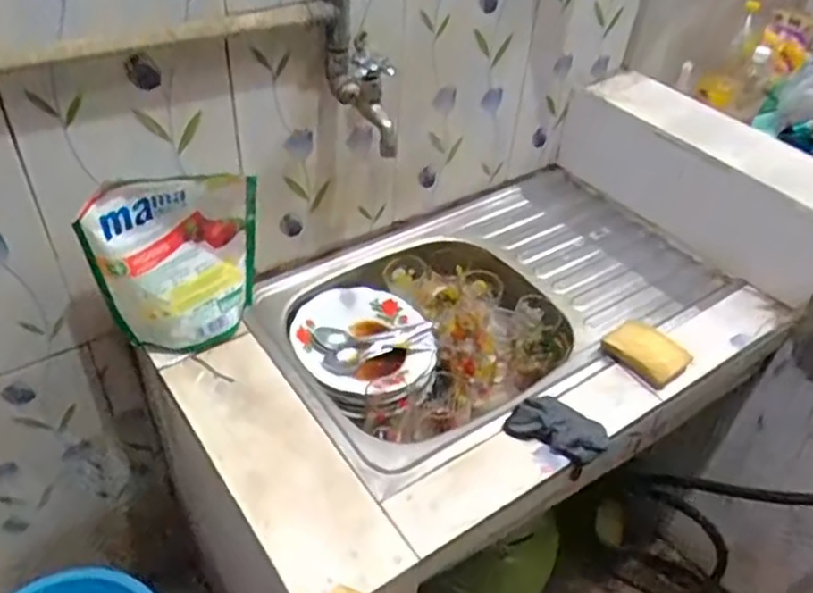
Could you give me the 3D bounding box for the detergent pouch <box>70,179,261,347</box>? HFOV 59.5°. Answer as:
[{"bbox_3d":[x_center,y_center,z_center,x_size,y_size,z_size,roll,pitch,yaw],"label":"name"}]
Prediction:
[{"bbox_3d":[-0.275,-0.032,0.875,0.196,0.239,0.053,-17,47,-22],"label":"detergent pouch"}]

